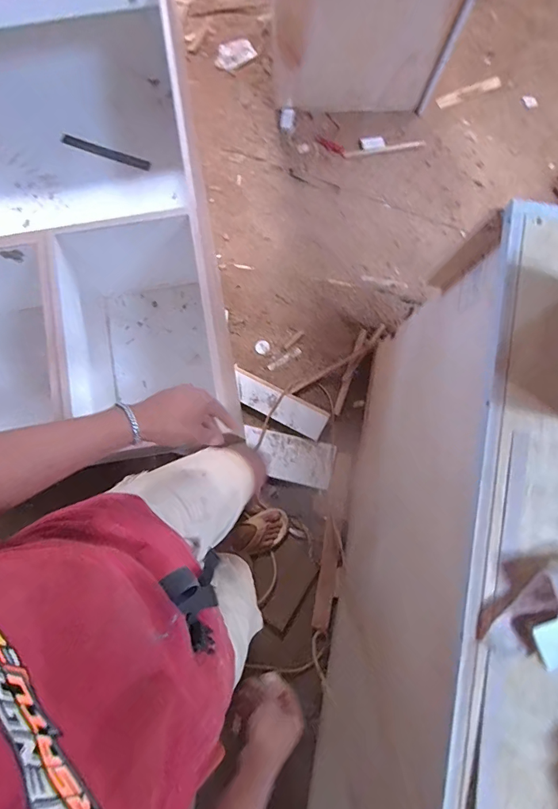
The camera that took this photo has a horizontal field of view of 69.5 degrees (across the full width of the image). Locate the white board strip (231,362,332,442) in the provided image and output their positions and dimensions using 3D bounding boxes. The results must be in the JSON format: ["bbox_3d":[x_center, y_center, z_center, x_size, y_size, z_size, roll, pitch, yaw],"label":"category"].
[{"bbox_3d":[-0.006,0.002,1.401,0.357,0.030,0.105,27,81,5],"label":"white board strip"}]

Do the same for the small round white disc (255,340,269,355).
[{"bbox_3d":[-0.060,-0.208,1.460,0.051,0.004,0.053,0,80,0],"label":"small round white disc"}]

